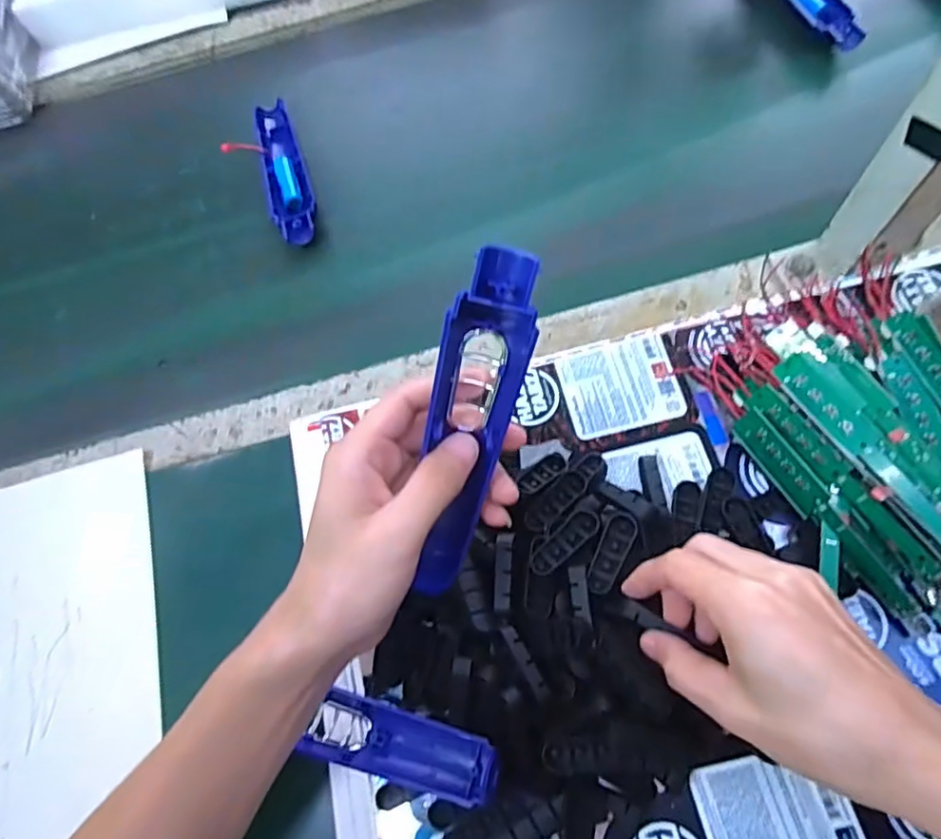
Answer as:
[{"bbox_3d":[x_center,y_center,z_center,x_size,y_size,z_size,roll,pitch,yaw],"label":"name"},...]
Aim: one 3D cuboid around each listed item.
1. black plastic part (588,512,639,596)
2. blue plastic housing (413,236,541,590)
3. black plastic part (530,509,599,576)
[{"bbox_3d":[0.081,0.076,0.349,0.017,0.006,0.048,24,73,15],"label":"black plastic part"},{"bbox_3d":[0.001,0.006,0.293,0.037,0.033,0.174,13,113,5],"label":"blue plastic housing"},{"bbox_3d":[0.055,0.072,0.355,0.049,0.007,0.016,-42,70,-11],"label":"black plastic part"}]

